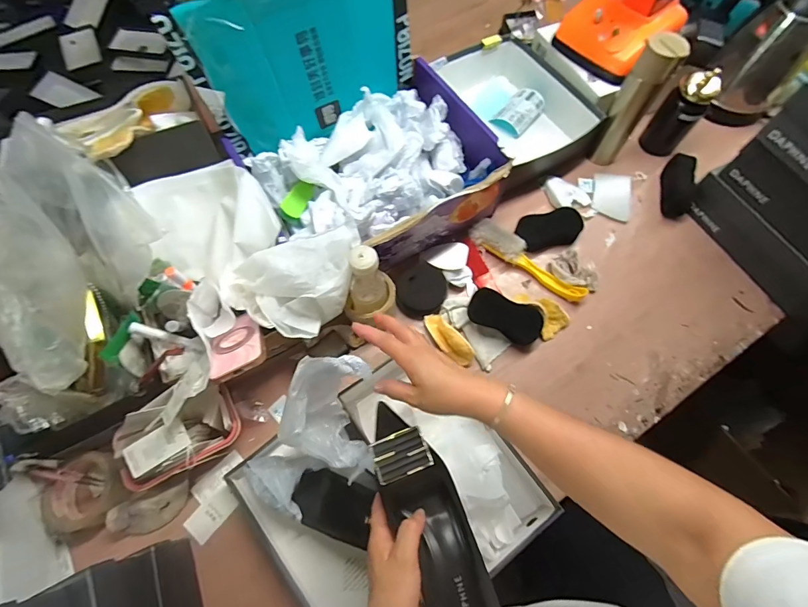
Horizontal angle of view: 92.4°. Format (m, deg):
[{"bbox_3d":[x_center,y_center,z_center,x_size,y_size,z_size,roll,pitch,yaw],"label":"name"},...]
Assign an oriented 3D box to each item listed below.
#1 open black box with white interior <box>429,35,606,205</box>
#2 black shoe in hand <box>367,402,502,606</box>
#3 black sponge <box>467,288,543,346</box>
[{"bbox_3d":[0.230,-0.408,0.826,0.213,0.111,0.324,-25,70,-11],"label":"open black box with white interior"},{"bbox_3d":[0.031,0.232,0.407,0.073,0.080,0.247,-22,68,-9],"label":"black shoe in hand"},{"bbox_3d":[0.173,0.022,0.663,0.126,0.019,0.067,24,113,7],"label":"black sponge"}]

